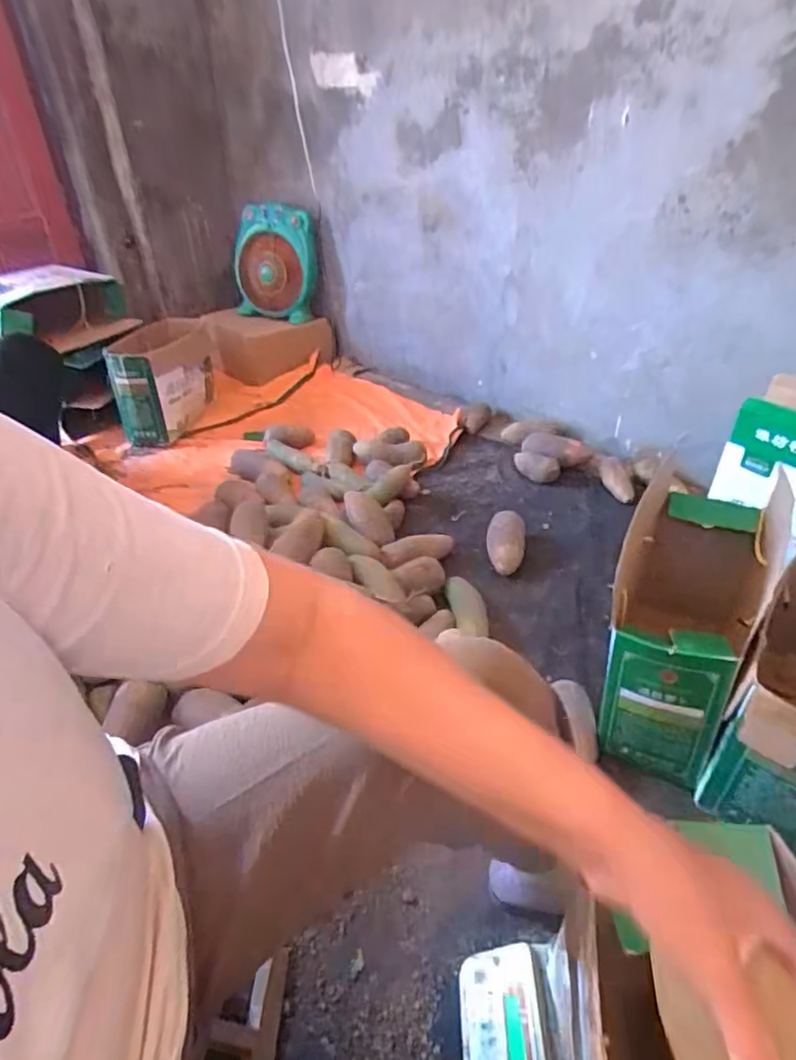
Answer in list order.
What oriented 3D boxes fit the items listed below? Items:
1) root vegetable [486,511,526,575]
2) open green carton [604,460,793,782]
[{"bbox_3d":[0.229,0.027,1.239,0.078,0.075,0.142,4,36,8],"label":"root vegetable"},{"bbox_3d":[0.432,0.130,0.879,0.182,0.308,0.362,19,41,26],"label":"open green carton"}]

